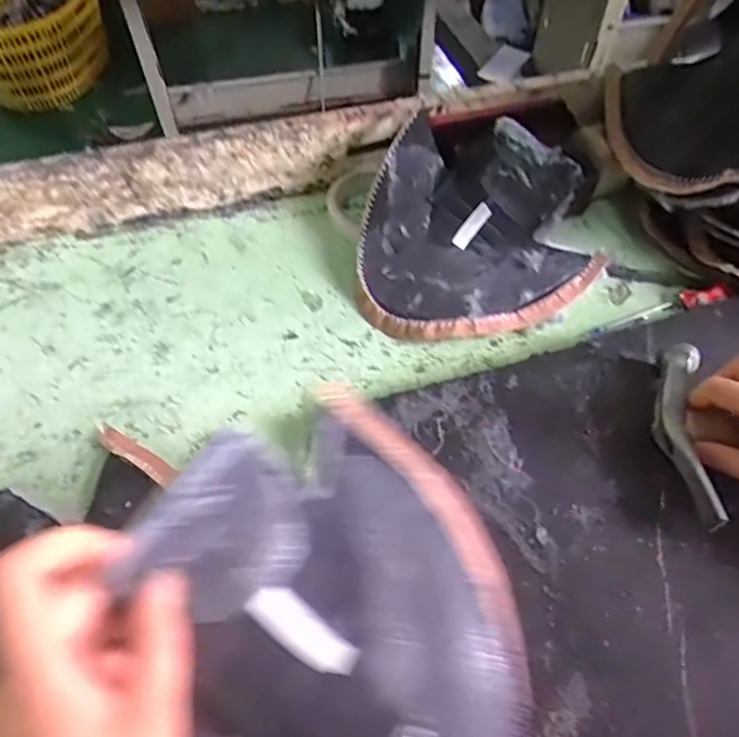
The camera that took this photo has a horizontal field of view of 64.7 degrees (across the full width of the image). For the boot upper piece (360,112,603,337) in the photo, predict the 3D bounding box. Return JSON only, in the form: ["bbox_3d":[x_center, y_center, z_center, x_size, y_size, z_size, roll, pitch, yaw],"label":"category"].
[{"bbox_3d":[0.102,-0.129,0.531,0.211,0.101,0.194,3,54,1],"label":"boot upper piece"}]

